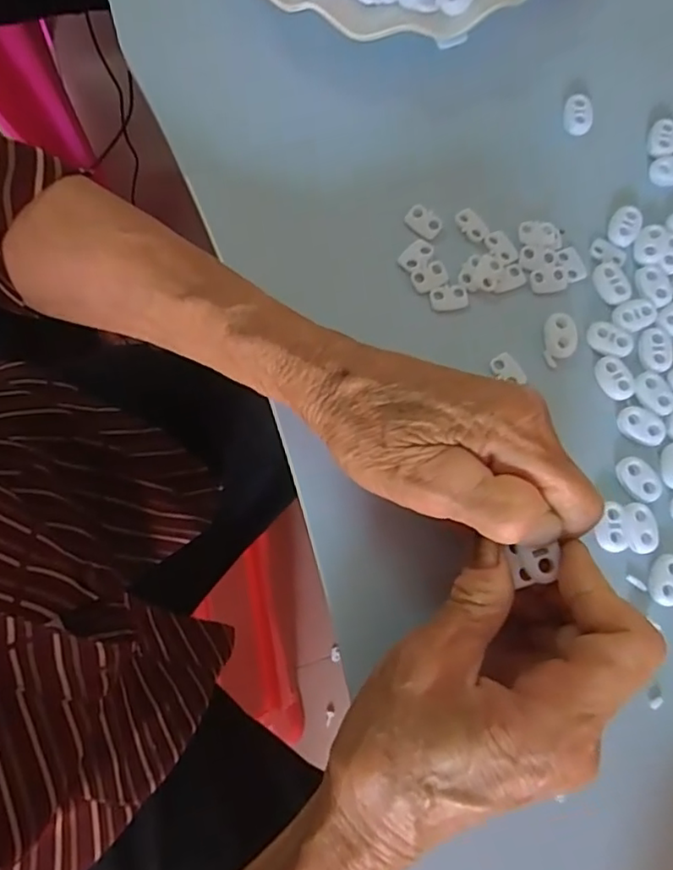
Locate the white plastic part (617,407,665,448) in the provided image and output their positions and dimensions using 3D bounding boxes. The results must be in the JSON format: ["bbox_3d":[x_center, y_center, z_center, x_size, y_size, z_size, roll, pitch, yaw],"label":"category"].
[{"bbox_3d":[0.142,-0.004,0.278,0.022,0.004,0.015,32,77,7],"label":"white plastic part"}]

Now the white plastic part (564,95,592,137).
[{"bbox_3d":[0.127,-0.168,0.315,0.014,0.007,0.020,3,75,0],"label":"white plastic part"}]

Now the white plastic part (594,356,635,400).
[{"bbox_3d":[0.131,-0.027,0.284,0.014,0.004,0.021,-23,77,-7],"label":"white plastic part"}]

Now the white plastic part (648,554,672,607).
[{"bbox_3d":[0.145,0.063,0.261,0.015,0.004,0.022,29,77,6],"label":"white plastic part"}]

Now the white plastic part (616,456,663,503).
[{"bbox_3d":[0.138,0.020,0.272,0.014,0.004,0.023,-35,79,-9],"label":"white plastic part"}]

